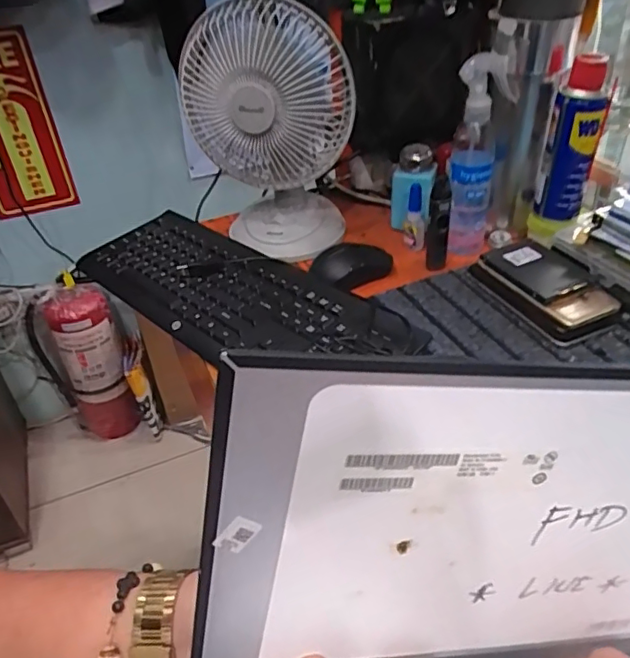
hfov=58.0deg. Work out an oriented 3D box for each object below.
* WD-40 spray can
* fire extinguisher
[{"bbox_3d":[0.264,-0.185,0.589,0.053,0.176,0.044,15,40,22],"label":"WD-40 spray can"},{"bbox_3d":[-0.569,0.089,1.413,0.179,0.445,0.217,-24,41,-25],"label":"fire extinguisher"}]

